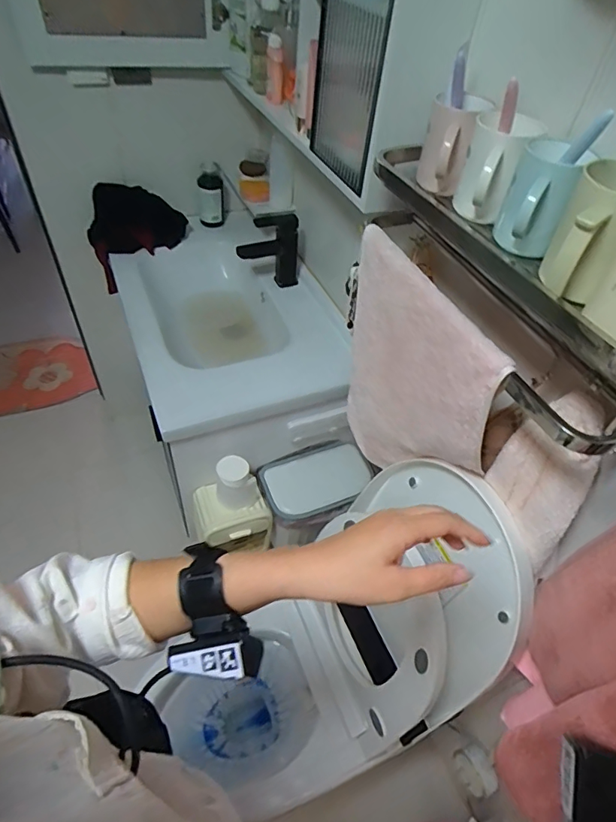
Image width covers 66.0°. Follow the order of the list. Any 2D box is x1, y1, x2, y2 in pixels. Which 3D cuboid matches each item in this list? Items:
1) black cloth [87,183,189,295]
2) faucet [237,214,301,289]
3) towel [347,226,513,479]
[{"bbox_3d":[-0.433,-0.462,1.225,0.245,0.200,0.132,-26,56,-27],"label":"black cloth"},{"bbox_3d":[-0.096,-0.393,1.167,0.145,0.173,0.058,-13,51,-17],"label":"faucet"},{"bbox_3d":[0.145,-0.027,0.723,0.051,0.390,0.303,-17,52,-20],"label":"towel"}]

